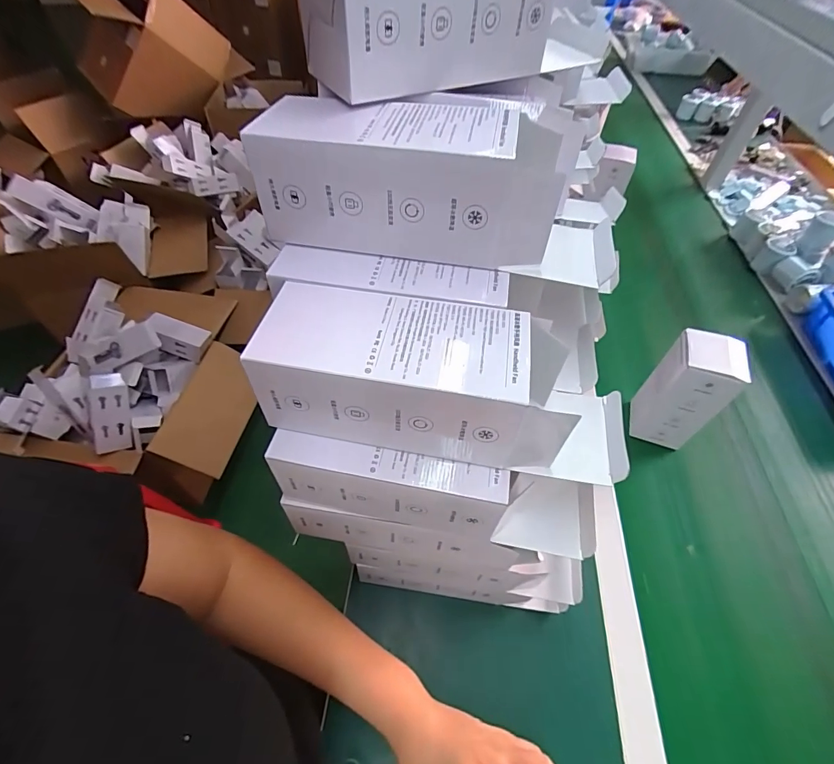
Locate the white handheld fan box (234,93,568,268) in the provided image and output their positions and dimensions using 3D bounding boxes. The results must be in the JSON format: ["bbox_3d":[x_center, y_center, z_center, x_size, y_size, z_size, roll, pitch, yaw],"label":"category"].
[{"bbox_3d":[-0.004,-0.142,0.276,0.193,0.071,0.088,10,55,4],"label":"white handheld fan box"}]

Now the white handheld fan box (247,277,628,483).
[{"bbox_3d":[0.017,-0.001,0.264,0.238,0.071,0.076,10,55,4],"label":"white handheld fan box"}]

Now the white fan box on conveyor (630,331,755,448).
[{"bbox_3d":[0.367,0.013,0.568,0.083,0.161,0.071,21,57,12],"label":"white fan box on conveyor"}]

